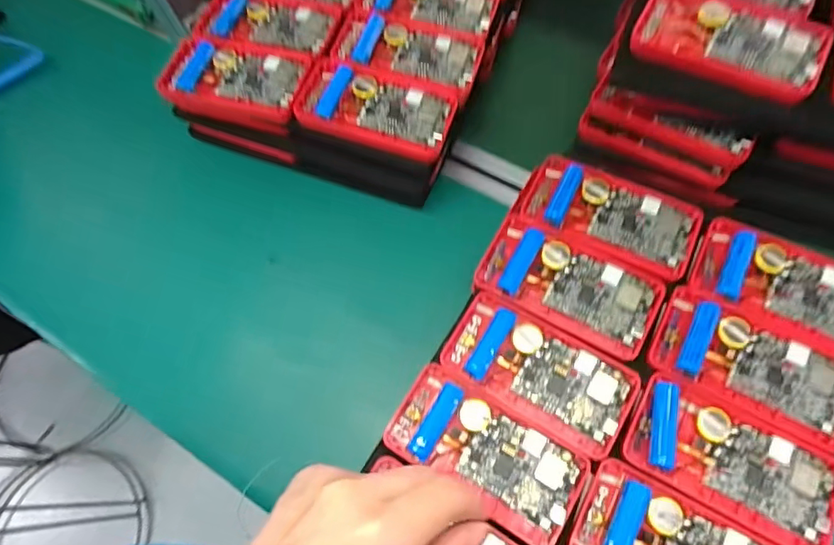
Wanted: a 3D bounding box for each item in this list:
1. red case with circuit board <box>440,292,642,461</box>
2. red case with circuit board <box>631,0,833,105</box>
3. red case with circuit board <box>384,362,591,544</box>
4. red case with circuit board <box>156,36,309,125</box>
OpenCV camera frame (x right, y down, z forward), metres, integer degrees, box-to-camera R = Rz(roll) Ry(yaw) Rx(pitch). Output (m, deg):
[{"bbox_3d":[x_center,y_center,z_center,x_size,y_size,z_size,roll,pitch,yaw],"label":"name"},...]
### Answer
[{"bbox_3d":[0.082,0.065,0.342,0.121,0.015,0.063,29,71,17],"label":"red case with circuit board"},{"bbox_3d":[0.217,-0.163,0.355,0.120,0.017,0.059,25,70,15],"label":"red case with circuit board"},{"bbox_3d":[0.044,0.116,0.332,0.122,0.025,0.062,30,71,17],"label":"red case with circuit board"},{"bbox_3d":[-0.152,-0.158,0.422,0.120,0.015,0.065,12,67,10],"label":"red case with circuit board"}]

